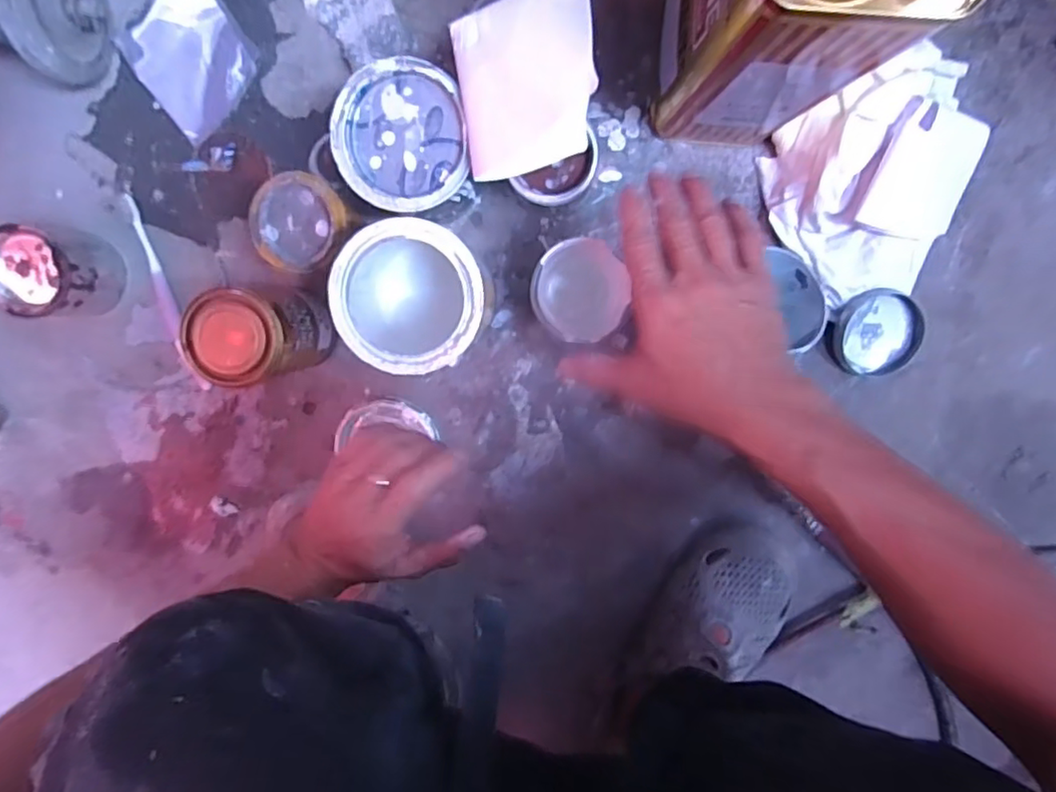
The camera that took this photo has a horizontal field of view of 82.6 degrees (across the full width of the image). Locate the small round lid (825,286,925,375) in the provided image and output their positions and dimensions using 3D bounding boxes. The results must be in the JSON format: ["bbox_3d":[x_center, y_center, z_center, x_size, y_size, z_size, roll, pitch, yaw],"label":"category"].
[{"bbox_3d":[0.312,-0.056,0.541,0.085,0.021,0.076,0,100,0],"label":"small round lid"}]

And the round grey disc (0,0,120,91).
[{"bbox_3d":[-0.356,-0.293,0.458,0.033,0.104,0.097,18,99,-3],"label":"round grey disc"}]

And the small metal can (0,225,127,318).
[{"bbox_3d":[-0.397,-0.104,0.509,0.068,0.071,0.070,0,100,0],"label":"small metal can"}]

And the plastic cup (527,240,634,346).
[{"bbox_3d":[0.039,-0.085,0.494,0.070,0.108,0.070,0,100,0],"label":"plastic cup"}]

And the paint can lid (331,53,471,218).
[{"bbox_3d":[-0.089,-0.180,0.418,0.090,0.012,0.098,0,100,0],"label":"paint can lid"}]

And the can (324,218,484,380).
[{"bbox_3d":[-0.092,-0.079,0.485,0.115,0.132,0.110,0,100,0],"label":"can"}]

